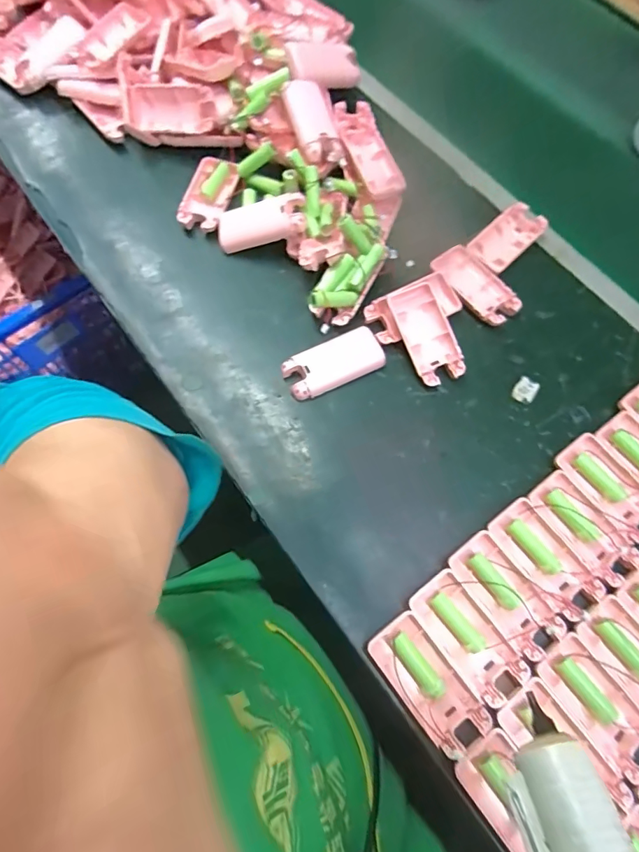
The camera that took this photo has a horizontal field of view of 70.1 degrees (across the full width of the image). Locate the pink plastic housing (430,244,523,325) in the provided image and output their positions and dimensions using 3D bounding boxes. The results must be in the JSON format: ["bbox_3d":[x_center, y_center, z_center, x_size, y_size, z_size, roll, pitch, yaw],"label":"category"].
[{"bbox_3d":[0.157,-0.141,0.461,0.047,0.016,0.093,-43,77,-14],"label":"pink plastic housing"}]

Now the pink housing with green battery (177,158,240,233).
[{"bbox_3d":[-0.118,-0.248,0.492,0.048,0.014,0.088,13,71,4],"label":"pink housing with green battery"}]

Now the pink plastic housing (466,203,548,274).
[{"bbox_3d":[0.198,-0.198,0.479,0.093,0.013,0.042,-42,76,-14],"label":"pink plastic housing"}]

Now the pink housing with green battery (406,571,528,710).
[{"bbox_3d":[0.115,0.161,0.349,0.044,0.012,0.095,-36,75,-15],"label":"pink housing with green battery"}]

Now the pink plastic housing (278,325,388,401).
[{"bbox_3d":[0.014,-0.059,0.430,0.094,0.015,0.042,-23,73,-9],"label":"pink plastic housing"}]

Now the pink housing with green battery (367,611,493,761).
[{"bbox_3d":[0.081,0.191,0.339,0.045,0.012,0.096,-35,74,-14],"label":"pink housing with green battery"}]

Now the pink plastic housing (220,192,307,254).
[{"bbox_3d":[-0.058,-0.204,0.460,0.092,0.019,0.041,-6,69,18],"label":"pink plastic housing"}]

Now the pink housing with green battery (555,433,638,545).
[{"bbox_3d":[0.251,0.053,0.392,0.047,0.013,0.094,-32,74,-14],"label":"pink housing with green battery"}]

